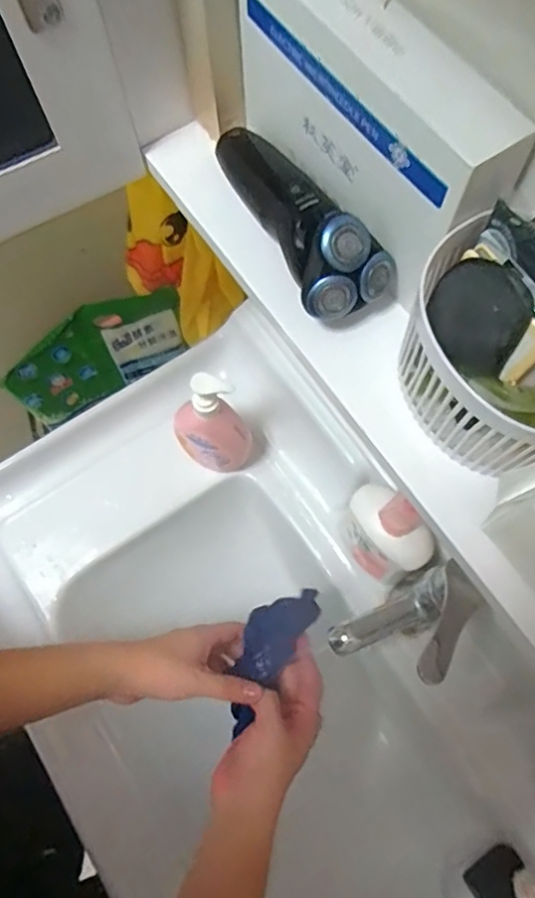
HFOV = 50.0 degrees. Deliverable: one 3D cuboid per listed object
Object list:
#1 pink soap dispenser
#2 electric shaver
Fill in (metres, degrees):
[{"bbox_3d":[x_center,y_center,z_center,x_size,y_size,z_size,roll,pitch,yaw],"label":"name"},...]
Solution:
[{"bbox_3d":[-0.063,-0.022,0.635,0.084,0.187,0.044,10,71,3],"label":"pink soap dispenser"},{"bbox_3d":[0.020,-0.153,0.348,0.056,0.049,0.155,-23,72,-9],"label":"electric shaver"}]

